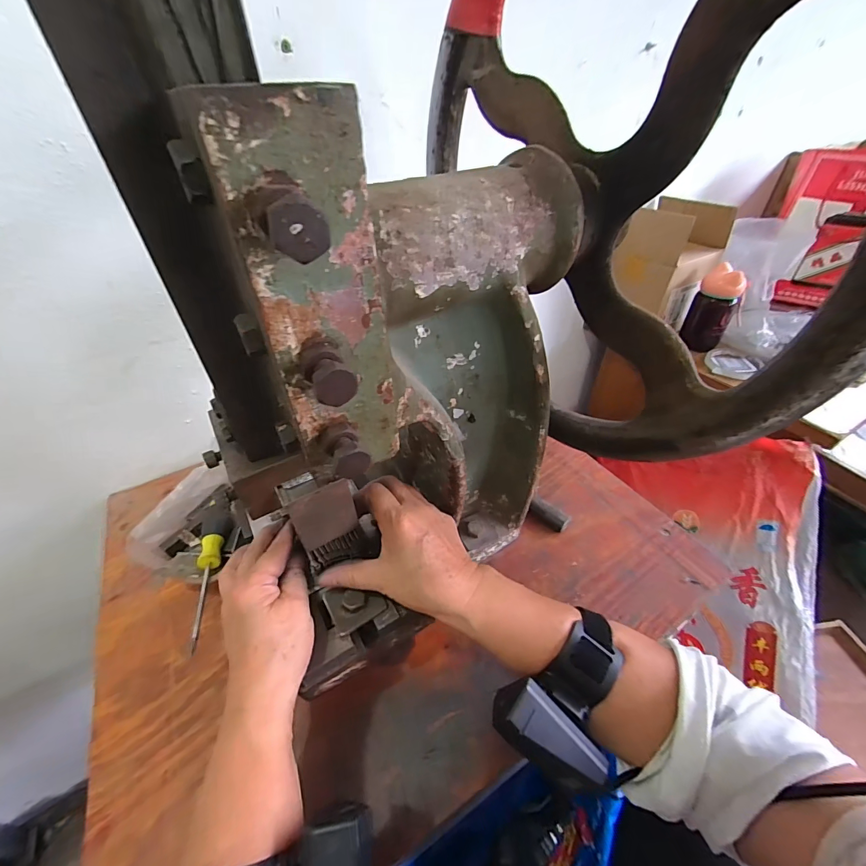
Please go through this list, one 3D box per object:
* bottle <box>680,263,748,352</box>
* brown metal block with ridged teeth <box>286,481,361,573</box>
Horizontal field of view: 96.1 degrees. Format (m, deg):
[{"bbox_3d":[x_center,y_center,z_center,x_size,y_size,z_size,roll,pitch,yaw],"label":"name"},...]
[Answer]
[{"bbox_3d":[0.511,-0.226,0.716,0.056,0.139,0.066,-32,50,-29],"label":"bottle"},{"bbox_3d":[-0.076,0.067,0.285,0.041,0.086,0.012,-21,47,-21],"label":"brown metal block with ridged teeth"}]

